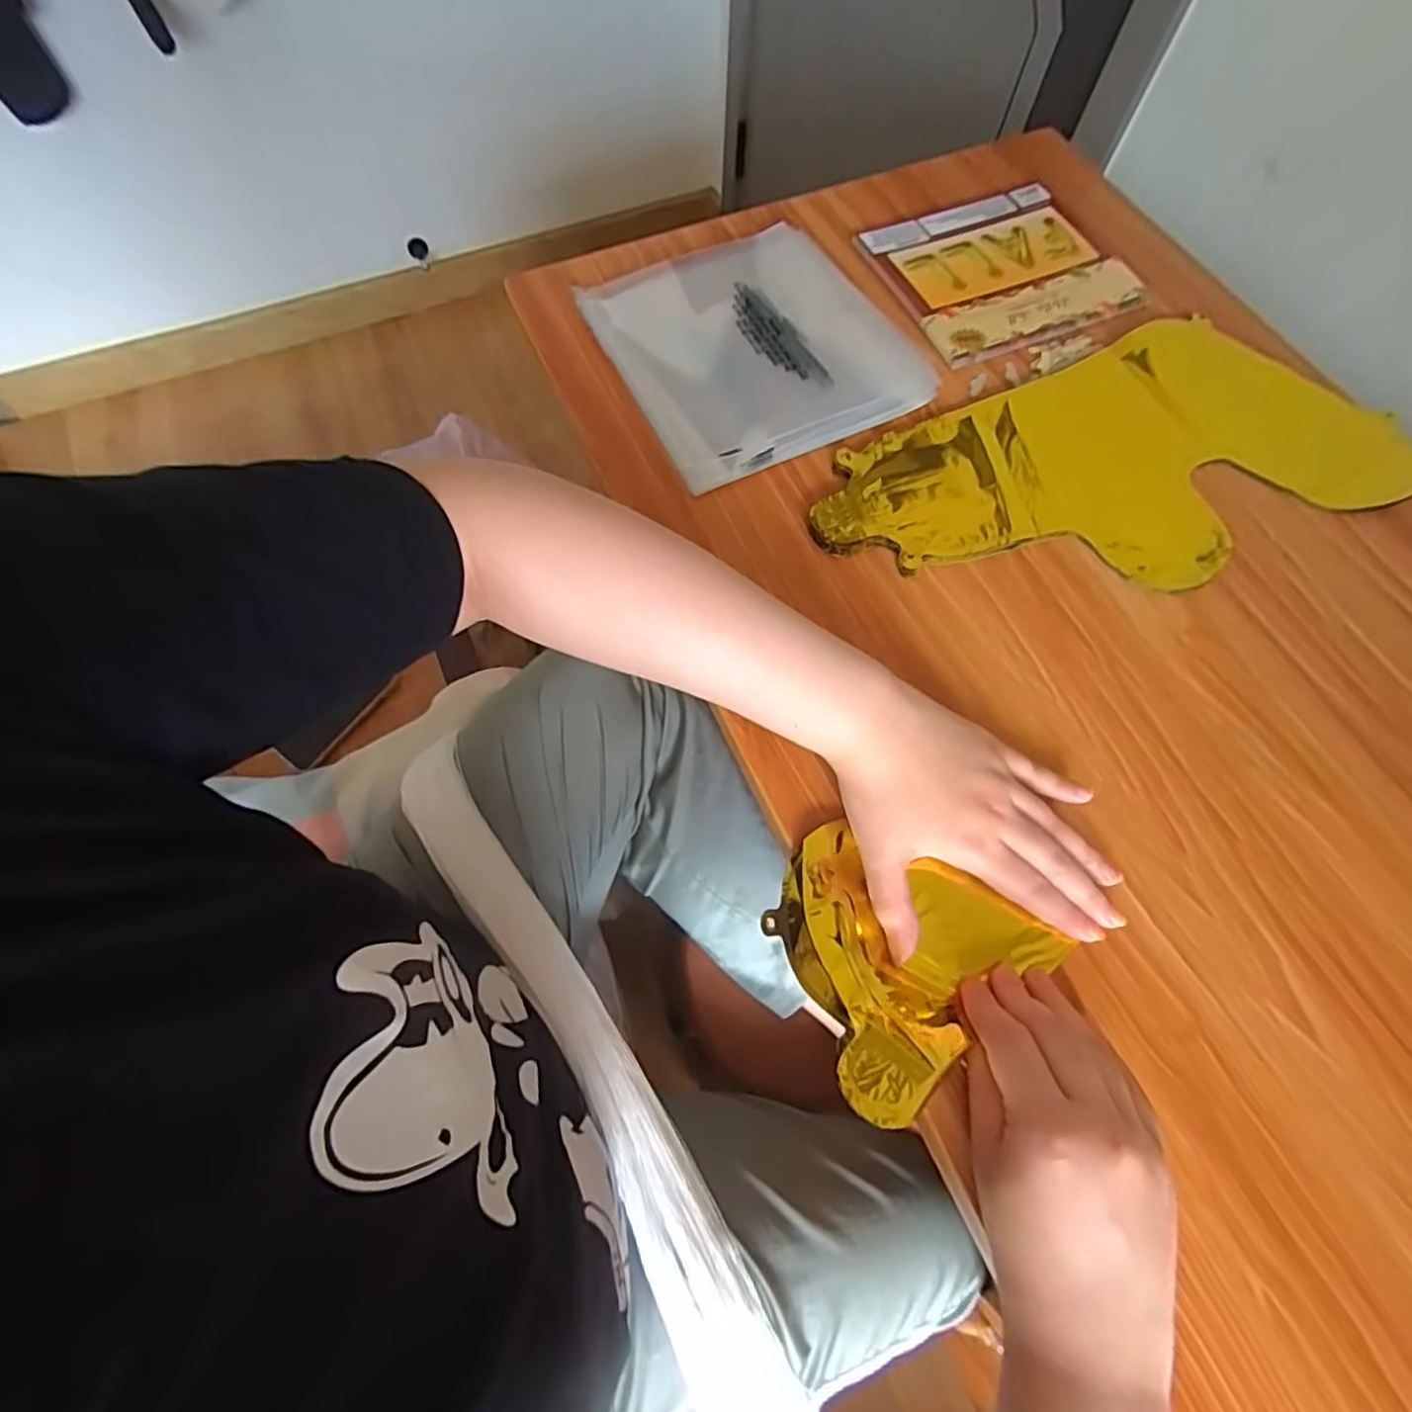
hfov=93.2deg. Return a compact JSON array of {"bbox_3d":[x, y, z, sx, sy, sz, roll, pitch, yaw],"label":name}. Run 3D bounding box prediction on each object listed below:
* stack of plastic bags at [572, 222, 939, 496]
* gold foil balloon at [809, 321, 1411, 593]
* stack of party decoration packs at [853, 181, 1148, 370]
[{"bbox_3d":[0.033,-0.280,0.511,0.205,0.019,0.216,-24,70,-9],"label":"stack of plastic bags"},{"bbox_3d":[0.276,-0.164,0.471,0.394,0.011,0.193,-23,69,-9],"label":"gold foil balloon"},{"bbox_3d":[0.241,-0.363,0.554,0.190,0.007,0.160,-21,69,-8],"label":"stack of party decoration packs"}]

